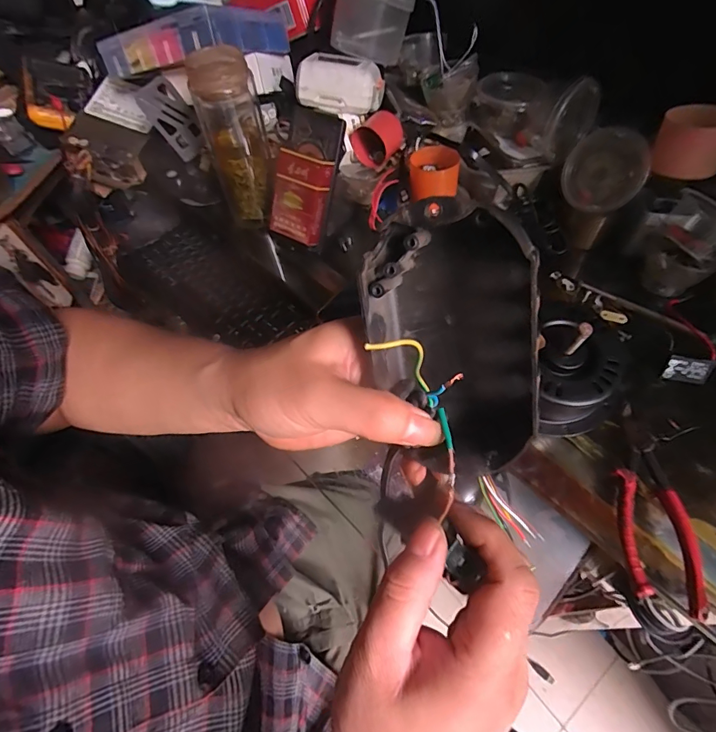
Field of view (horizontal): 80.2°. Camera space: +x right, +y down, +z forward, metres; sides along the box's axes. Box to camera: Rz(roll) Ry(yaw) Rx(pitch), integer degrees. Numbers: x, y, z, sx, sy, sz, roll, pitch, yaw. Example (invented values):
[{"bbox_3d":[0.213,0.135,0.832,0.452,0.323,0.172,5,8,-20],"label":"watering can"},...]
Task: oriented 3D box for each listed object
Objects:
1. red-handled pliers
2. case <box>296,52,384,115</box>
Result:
[{"bbox_3d":[0.218,0.099,0.319,0.045,0.014,0.150,6,58,8],"label":"red-handled pliers"},{"bbox_3d":[-0.020,-0.306,0.463,0.088,0.044,0.052,6,58,8],"label":"case"}]

